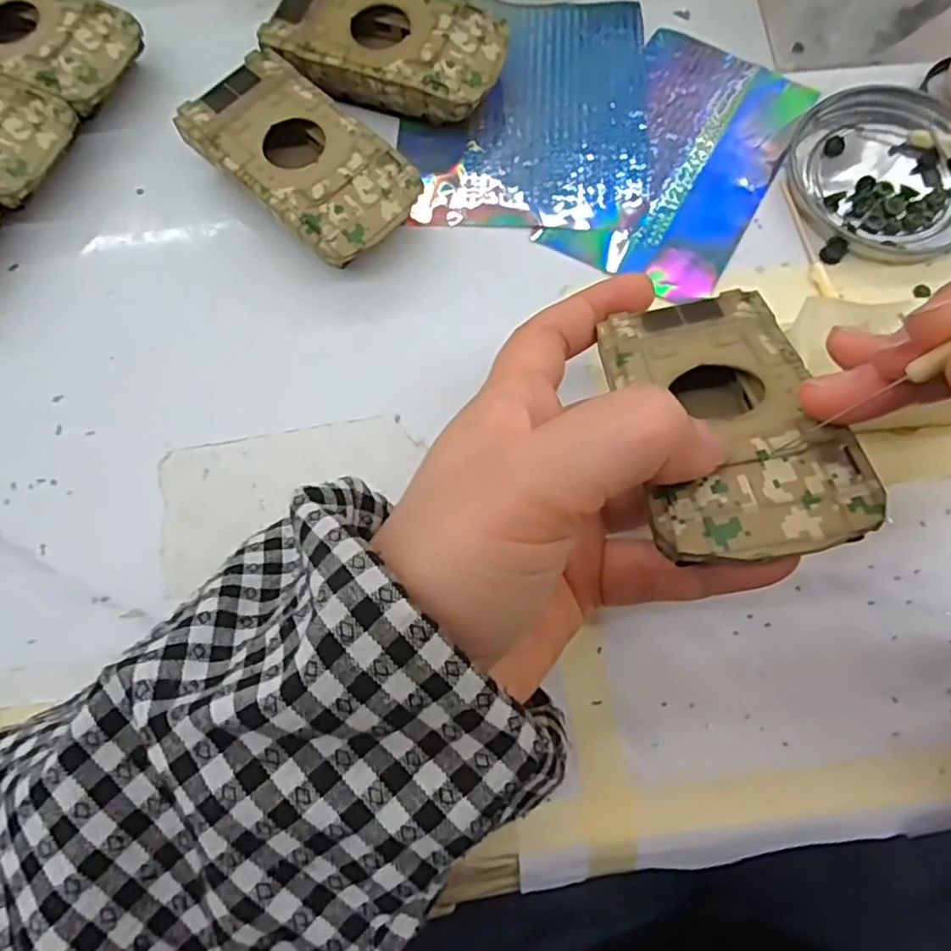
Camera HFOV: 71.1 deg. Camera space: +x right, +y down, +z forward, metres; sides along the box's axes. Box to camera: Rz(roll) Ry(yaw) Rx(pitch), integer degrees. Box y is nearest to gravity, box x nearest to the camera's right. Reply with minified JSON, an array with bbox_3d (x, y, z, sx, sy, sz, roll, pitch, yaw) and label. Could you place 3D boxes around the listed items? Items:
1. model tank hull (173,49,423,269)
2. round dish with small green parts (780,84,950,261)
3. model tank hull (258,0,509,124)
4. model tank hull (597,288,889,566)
[{"bbox_3d":[-0.067,-0.122,0.266,0.094,0.025,0.050,43,80,12],"label":"model tank hull"},{"bbox_3d":[0.166,-0.124,0.268,0.074,0.008,0.079,-33,76,-7],"label":"round dish with small green parts"},{"bbox_3d":[-0.036,-0.178,0.283,0.094,0.025,0.054,20,76,7],"label":"model tank hull"},{"bbox_3d":[0.064,-0.017,0.176,0.048,0.013,0.093,-5,44,0],"label":"model tank hull"}]

